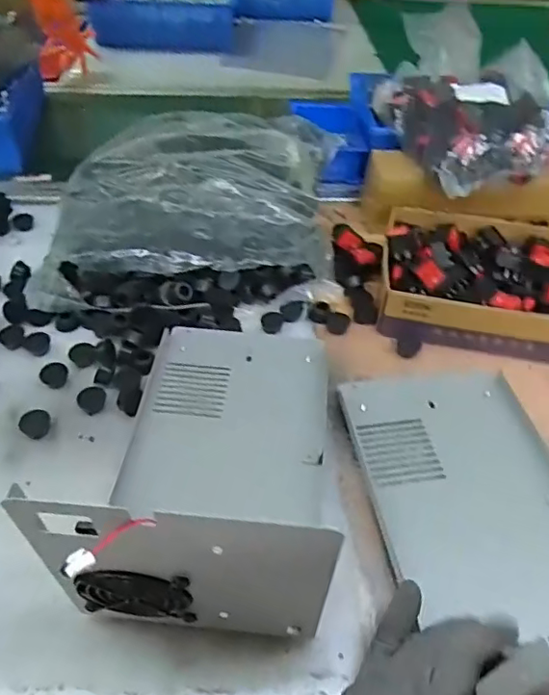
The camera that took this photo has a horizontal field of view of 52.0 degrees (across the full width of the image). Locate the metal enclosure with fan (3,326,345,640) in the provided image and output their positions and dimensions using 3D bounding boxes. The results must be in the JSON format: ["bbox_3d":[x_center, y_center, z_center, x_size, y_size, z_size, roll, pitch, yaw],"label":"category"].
[{"bbox_3d":[-0.043,0.050,0.424,0.190,0.130,0.293,7,46,3],"label":"metal enclosure with fan"}]

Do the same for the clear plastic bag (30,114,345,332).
[{"bbox_3d":[-0.083,-0.167,0.661,0.335,0.089,0.316,0,46,-4],"label":"clear plastic bag"}]

